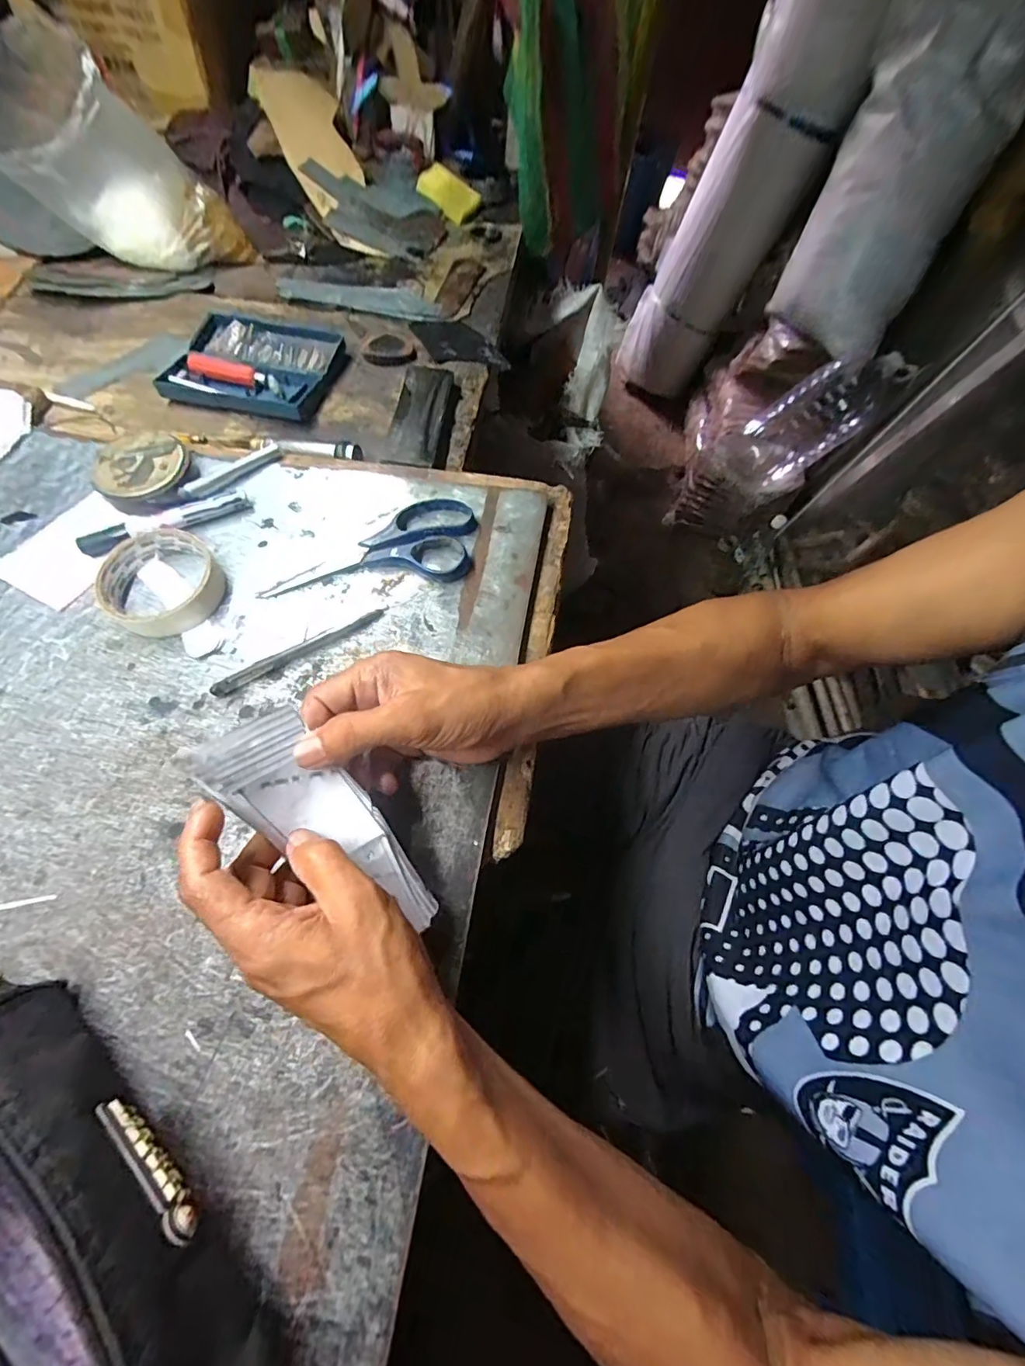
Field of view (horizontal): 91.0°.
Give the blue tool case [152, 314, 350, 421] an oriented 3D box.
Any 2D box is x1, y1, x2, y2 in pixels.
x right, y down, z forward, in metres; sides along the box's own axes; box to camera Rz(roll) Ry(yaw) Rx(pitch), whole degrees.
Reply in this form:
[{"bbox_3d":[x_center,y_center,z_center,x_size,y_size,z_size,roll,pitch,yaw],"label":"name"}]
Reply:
[{"bbox_3d":[-0.270,-0.338,0.535,0.153,0.018,0.135,12,63,3],"label":"blue tool case"}]

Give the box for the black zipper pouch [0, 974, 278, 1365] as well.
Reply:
[{"bbox_3d":[-0.202,0.225,0.222,0.244,0.073,0.064,40,69,15],"label":"black zipper pouch"}]

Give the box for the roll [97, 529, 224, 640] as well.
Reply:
[{"bbox_3d":[-0.273,-0.078,0.390,0.084,0.024,0.085,1,63,-3],"label":"roll"}]

